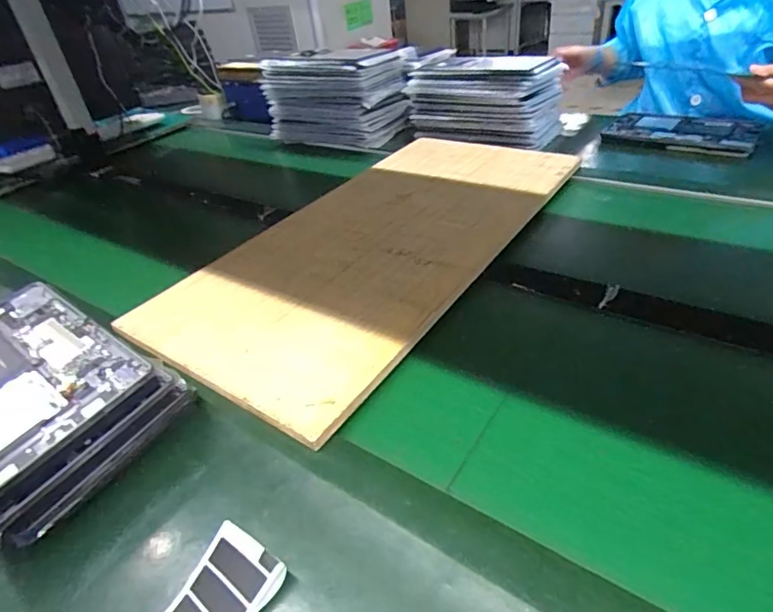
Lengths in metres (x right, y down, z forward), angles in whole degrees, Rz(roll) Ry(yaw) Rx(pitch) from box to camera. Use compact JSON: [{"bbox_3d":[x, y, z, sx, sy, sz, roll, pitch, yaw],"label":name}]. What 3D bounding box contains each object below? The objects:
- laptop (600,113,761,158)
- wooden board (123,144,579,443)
[{"bbox_3d":[0.574,-0.341,0.940,0.251,0.028,0.171,22,42,32],"label":"laptop"},{"bbox_3d":[0.004,-0.117,0.712,0.345,0.018,0.704,19,45,31],"label":"wooden board"}]

